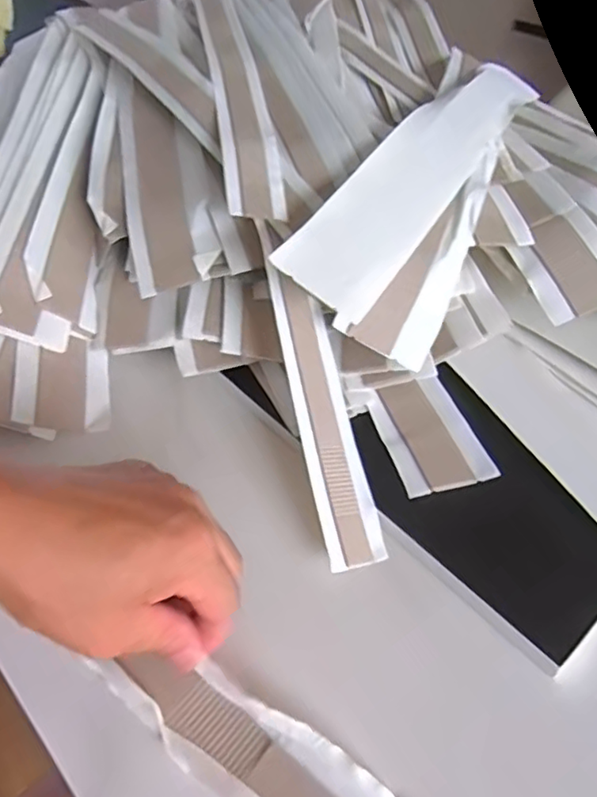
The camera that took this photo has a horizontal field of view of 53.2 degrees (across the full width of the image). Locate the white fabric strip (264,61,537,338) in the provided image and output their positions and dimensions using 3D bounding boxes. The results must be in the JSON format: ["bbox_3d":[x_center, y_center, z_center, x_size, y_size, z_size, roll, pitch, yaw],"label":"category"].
[{"bbox_3d":[0.093,-0.174,0.445,0.064,0.021,0.311,40,64,-3],"label":"white fabric strip"}]

